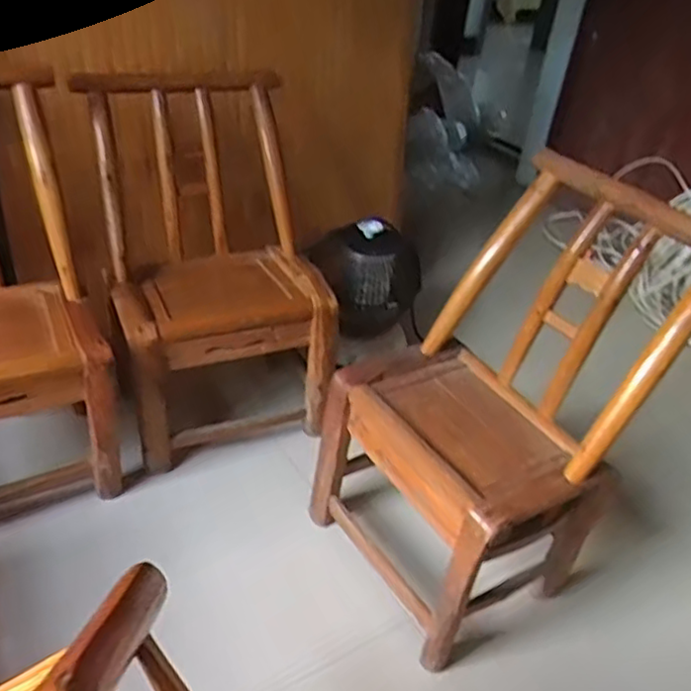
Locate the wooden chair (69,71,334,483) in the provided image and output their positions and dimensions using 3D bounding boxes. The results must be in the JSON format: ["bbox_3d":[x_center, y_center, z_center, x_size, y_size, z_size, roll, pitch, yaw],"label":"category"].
[{"bbox_3d":[-0.243,-0.144,1.246,0.366,0.574,0.398,-6,37,-20],"label":"wooden chair"}]

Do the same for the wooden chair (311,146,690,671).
[{"bbox_3d":[0.217,0.073,0.995,0.395,0.604,0.364,-12,39,-27],"label":"wooden chair"}]

